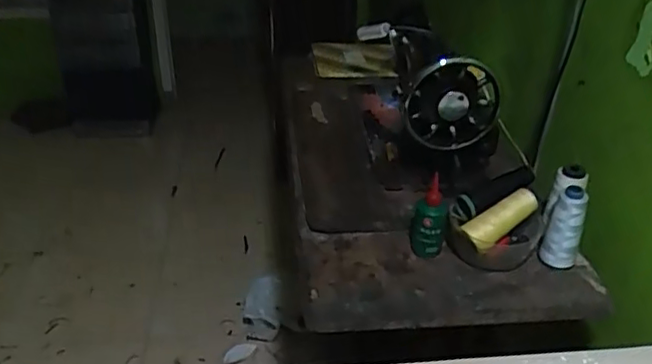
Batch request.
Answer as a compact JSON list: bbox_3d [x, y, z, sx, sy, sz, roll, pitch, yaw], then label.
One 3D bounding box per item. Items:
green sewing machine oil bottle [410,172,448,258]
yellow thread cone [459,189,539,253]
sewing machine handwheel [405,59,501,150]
[{"bbox_3d":[0.138,0.047,0.823,0.044,0.123,0.025,5,31,9],"label":"green sewing machine oil bottle"},{"bbox_3d":[0.233,0.052,0.822,0.108,0.038,0.038,-34,39,-8],"label":"yellow thread cone"},{"bbox_3d":[0.175,-0.109,0.864,0.127,0.127,0.030,1,32,0],"label":"sewing machine handwheel"}]

